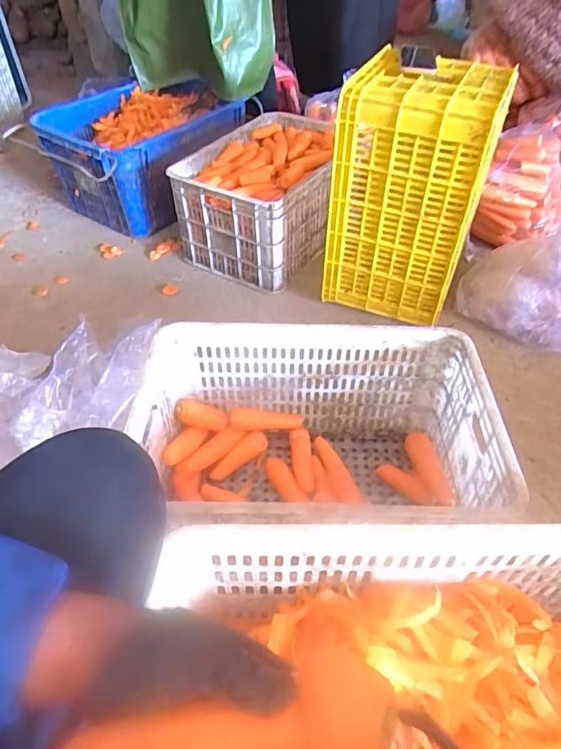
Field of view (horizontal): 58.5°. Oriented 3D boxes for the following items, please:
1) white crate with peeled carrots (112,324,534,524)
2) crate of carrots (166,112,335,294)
[{"bbox_3d":[0.051,0.131,0.836,0.517,0.285,0.316,1,46,2],"label":"white crate with peeled carrots"},{"bbox_3d":[-0.025,-0.520,1.466,0.360,0.255,0.511,26,52,24],"label":"crate of carrots"}]

